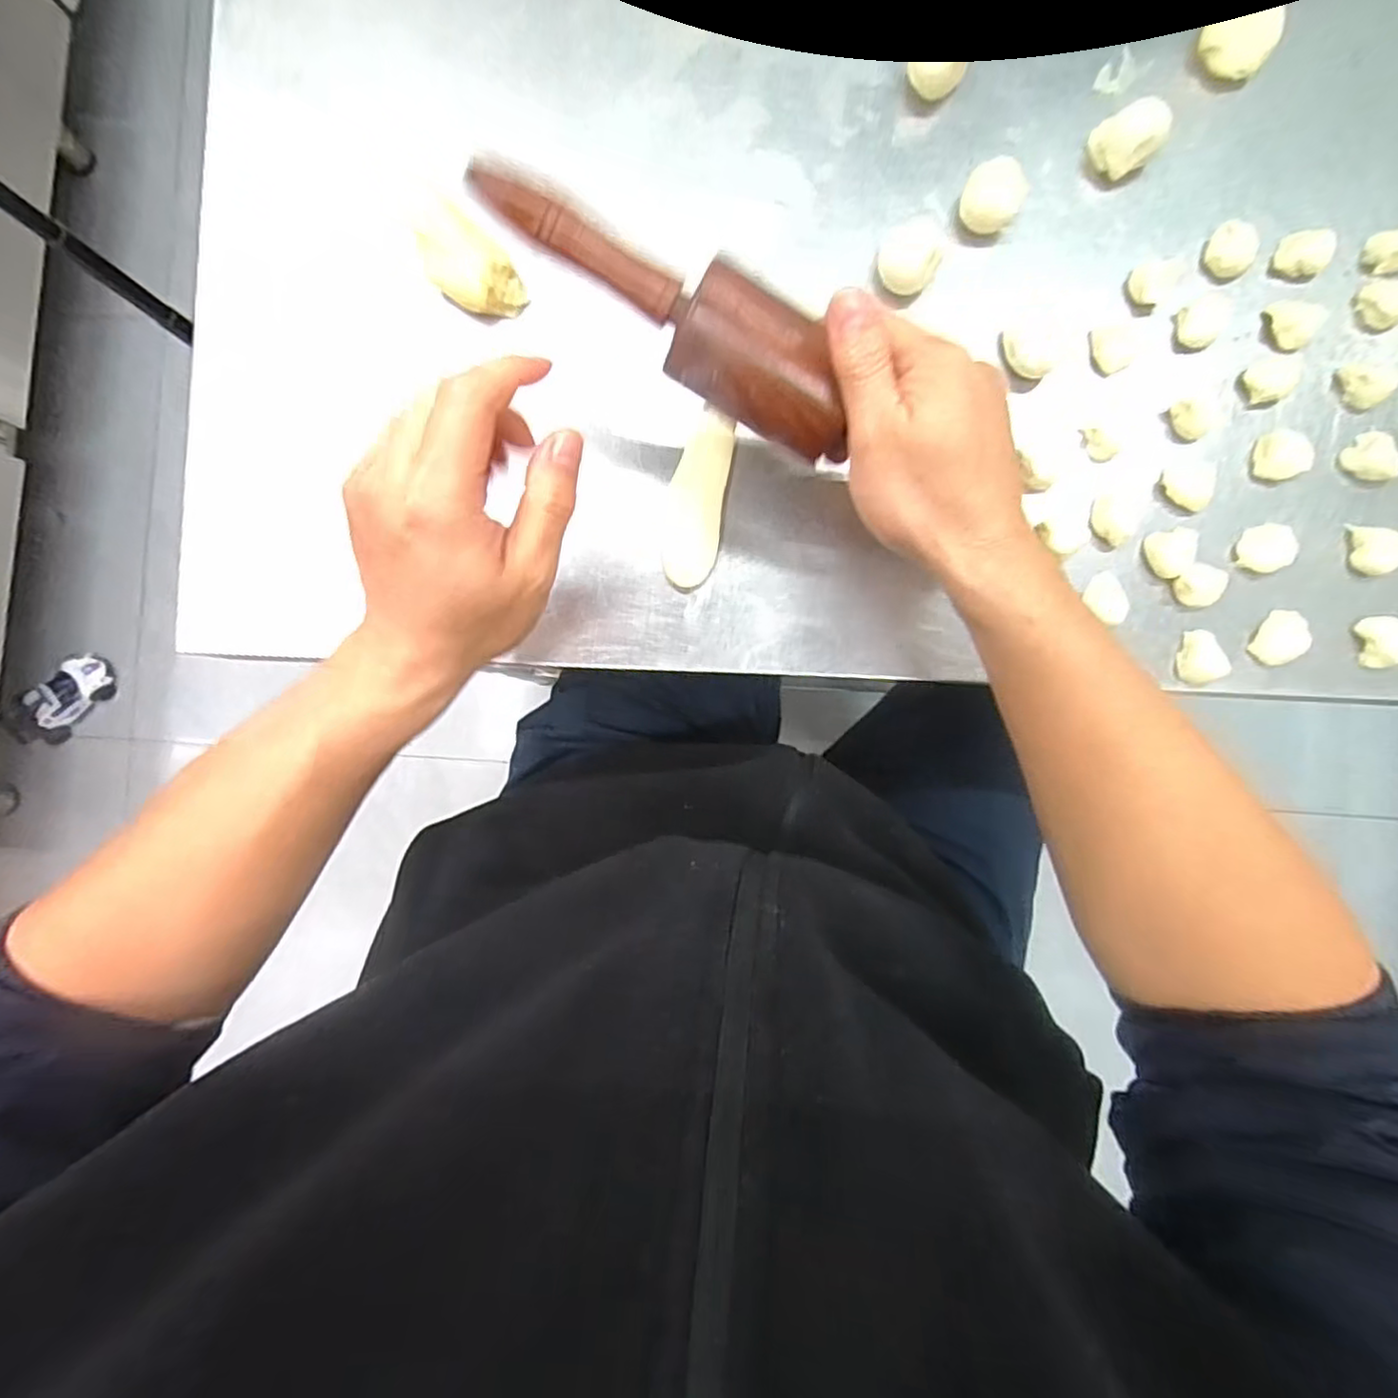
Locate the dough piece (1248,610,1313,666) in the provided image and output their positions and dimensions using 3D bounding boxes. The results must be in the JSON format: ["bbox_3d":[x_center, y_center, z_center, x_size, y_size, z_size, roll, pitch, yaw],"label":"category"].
[{"bbox_3d":[0.344,-0.035,0.393,0.031,0.009,0.026,-44,88,-1],"label":"dough piece"}]

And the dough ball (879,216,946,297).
[{"bbox_3d":[0.126,-0.264,0.400,0.034,0.028,0.033,0,88,1],"label":"dough ball"}]

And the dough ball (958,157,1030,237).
[{"bbox_3d":[0.177,-0.302,0.402,0.034,0.023,0.034,0,88,1],"label":"dough ball"}]

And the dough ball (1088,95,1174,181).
[{"bbox_3d":[0.256,-0.337,0.399,0.036,0.028,0.032,38,89,2],"label":"dough ball"}]

